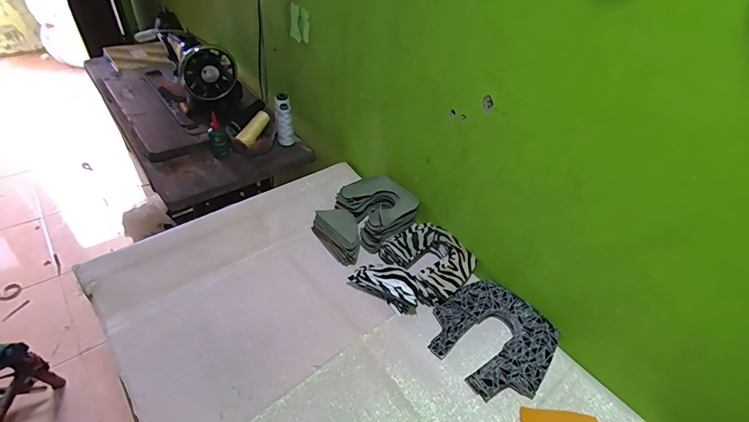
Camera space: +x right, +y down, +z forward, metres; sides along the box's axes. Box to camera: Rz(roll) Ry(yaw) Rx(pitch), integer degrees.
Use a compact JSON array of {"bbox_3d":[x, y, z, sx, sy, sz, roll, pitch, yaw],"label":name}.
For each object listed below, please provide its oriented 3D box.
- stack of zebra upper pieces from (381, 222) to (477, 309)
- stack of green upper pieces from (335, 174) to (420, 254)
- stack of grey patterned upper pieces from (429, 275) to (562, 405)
[{"bbox_3d":[0.113,0.094,0.766,0.136,0.043,0.165,-26,52,-31],"label":"stack of zebra upper pieces"},{"bbox_3d":[0.009,-0.005,0.847,0.148,0.056,0.162,-27,53,-31],"label":"stack of green upper pieces"},{"bbox_3d":[0.203,0.215,0.660,0.186,0.031,0.190,-24,52,-30],"label":"stack of grey patterned upper pieces"}]

